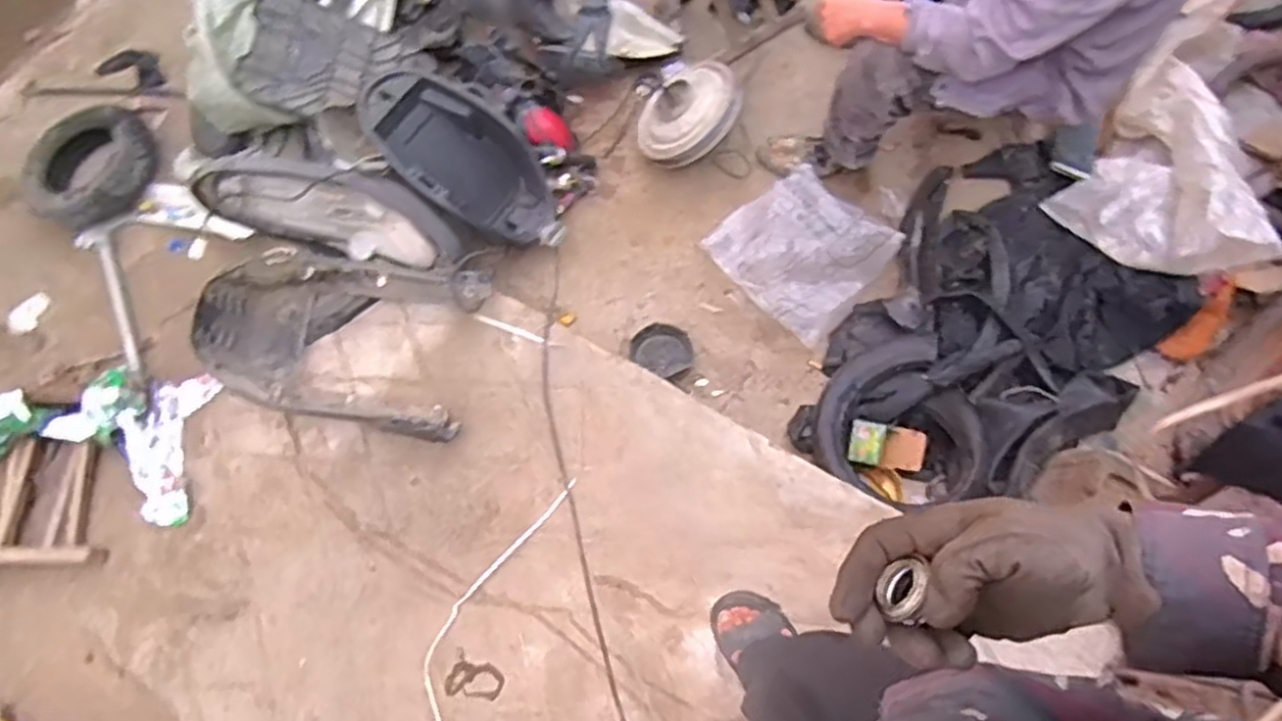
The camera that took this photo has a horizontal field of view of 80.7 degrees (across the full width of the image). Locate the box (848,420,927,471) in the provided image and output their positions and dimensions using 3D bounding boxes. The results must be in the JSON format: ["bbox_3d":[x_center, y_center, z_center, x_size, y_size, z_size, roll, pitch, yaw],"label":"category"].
[{"bbox_3d":[0.524,0.180,1.593,0.169,0.058,0.095,10,77,2],"label":"box"}]

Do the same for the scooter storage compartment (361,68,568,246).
[{"bbox_3d":[-0.384,-0.447,1.702,0.499,0.142,0.258,38,77,-15],"label":"scooter storage compartment"}]

